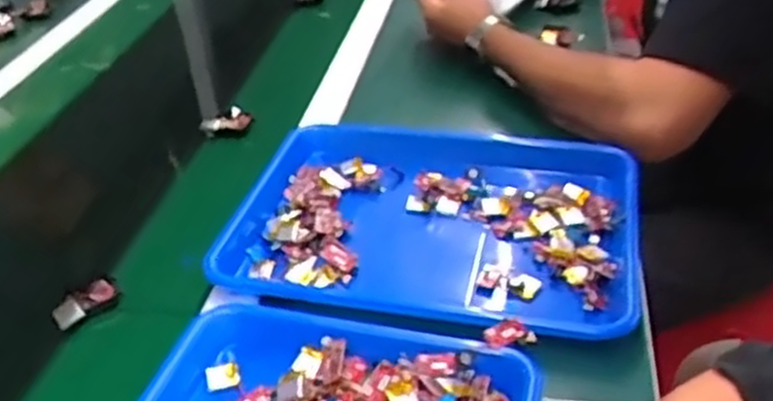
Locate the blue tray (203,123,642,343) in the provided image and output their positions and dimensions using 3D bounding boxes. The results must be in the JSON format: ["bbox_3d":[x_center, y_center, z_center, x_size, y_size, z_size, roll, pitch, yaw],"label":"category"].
[{"bbox_3d":[0.036,0.023,0.672,0.350,0.044,0.255,8,37,15],"label":"blue tray"}]

